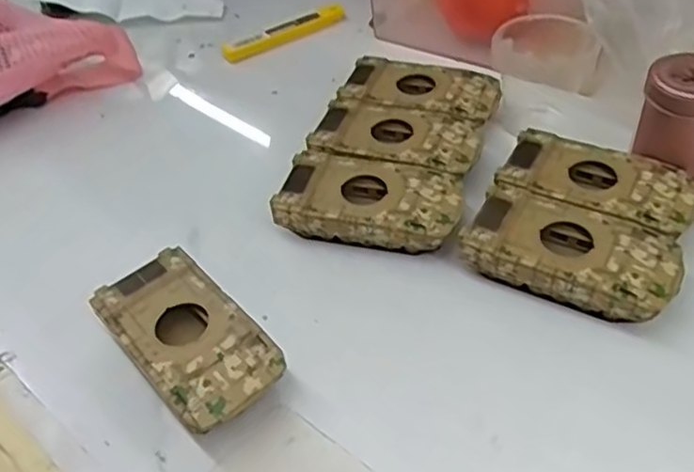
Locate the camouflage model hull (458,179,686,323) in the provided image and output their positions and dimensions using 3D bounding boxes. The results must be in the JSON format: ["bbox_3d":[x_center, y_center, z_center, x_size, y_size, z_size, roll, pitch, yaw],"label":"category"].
[{"bbox_3d":[0.108,0.011,0.328,0.095,0.026,0.050,18,50,22],"label":"camouflage model hull"}]

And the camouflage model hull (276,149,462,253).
[{"bbox_3d":[0.013,-0.017,0.366,0.094,0.024,0.052,9,47,15],"label":"camouflage model hull"}]

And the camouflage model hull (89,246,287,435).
[{"bbox_3d":[-0.072,0.049,0.311,0.049,0.025,0.093,-34,51,-25],"label":"camouflage model hull"}]

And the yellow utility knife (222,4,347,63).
[{"bbox_3d":[-0.047,-0.158,0.526,0.103,0.012,0.015,-27,48,-19],"label":"yellow utility knife"}]

